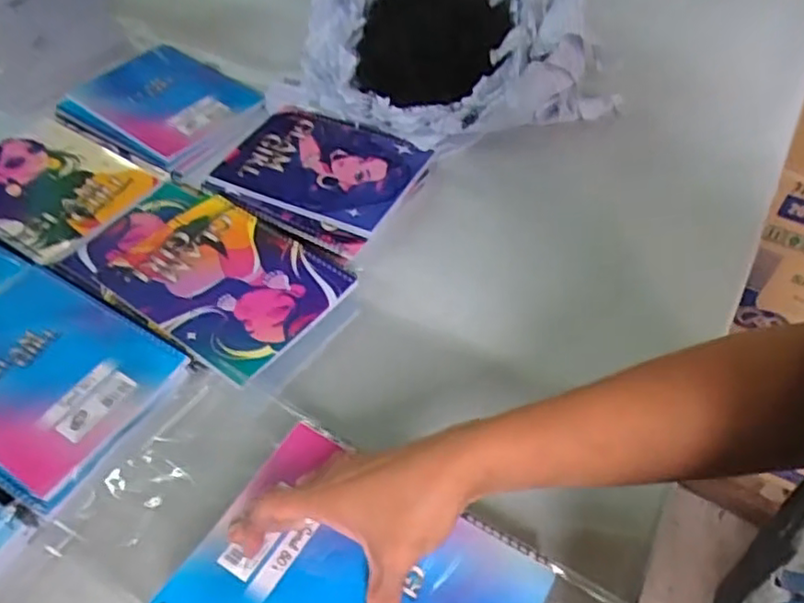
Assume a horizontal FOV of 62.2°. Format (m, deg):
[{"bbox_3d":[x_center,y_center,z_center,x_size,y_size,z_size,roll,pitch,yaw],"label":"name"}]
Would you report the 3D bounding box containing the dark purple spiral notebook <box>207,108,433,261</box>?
[{"bbox_3d":[-0.088,-0.143,0.700,0.203,0.016,0.162,26,55,17],"label":"dark purple spiral notebook"}]

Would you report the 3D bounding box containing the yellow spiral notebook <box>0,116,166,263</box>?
[{"bbox_3d":[-0.370,-0.125,0.693,0.192,0.007,0.150,29,56,20],"label":"yellow spiral notebook"}]

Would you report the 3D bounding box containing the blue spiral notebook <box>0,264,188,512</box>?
[{"bbox_3d":[-0.298,0.057,0.544,0.209,0.012,0.153,27,55,18],"label":"blue spiral notebook"}]

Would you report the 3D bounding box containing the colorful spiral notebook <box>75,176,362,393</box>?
[{"bbox_3d":[-0.180,-0.035,0.620,0.249,0.015,0.149,32,57,22],"label":"colorful spiral notebook"}]

